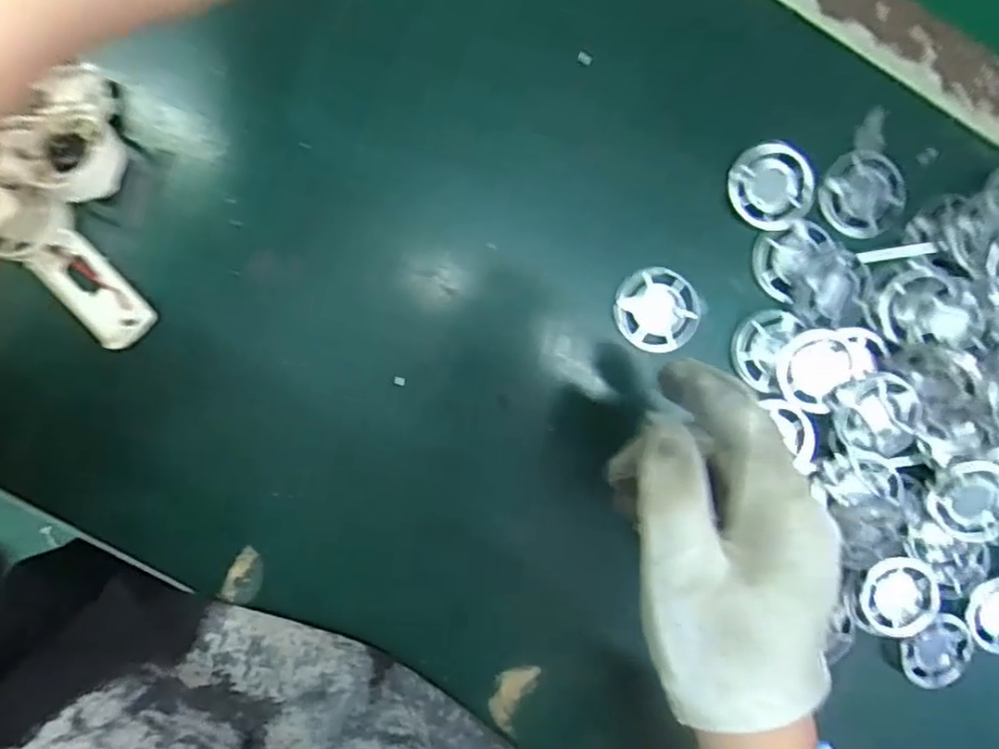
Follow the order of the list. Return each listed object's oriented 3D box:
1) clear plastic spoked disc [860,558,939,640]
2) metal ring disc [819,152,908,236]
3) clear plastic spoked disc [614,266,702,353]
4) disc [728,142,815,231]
[{"bbox_3d":[0.204,0.113,0.349,0.039,0.007,0.039,0,94,-5],"label":"clear plastic spoked disc"},{"bbox_3d":[0.182,-0.089,0.340,0.039,0.005,0.042,0,94,-5],"label":"metal ring disc"},{"bbox_3d":[0.078,-0.032,0.336,0.042,0.004,0.040,0,94,-5],"label":"clear plastic spoked disc"},{"bbox_3d":[0.132,-0.091,0.334,0.039,0.008,0.040,0,94,-5],"label":"disc"}]

